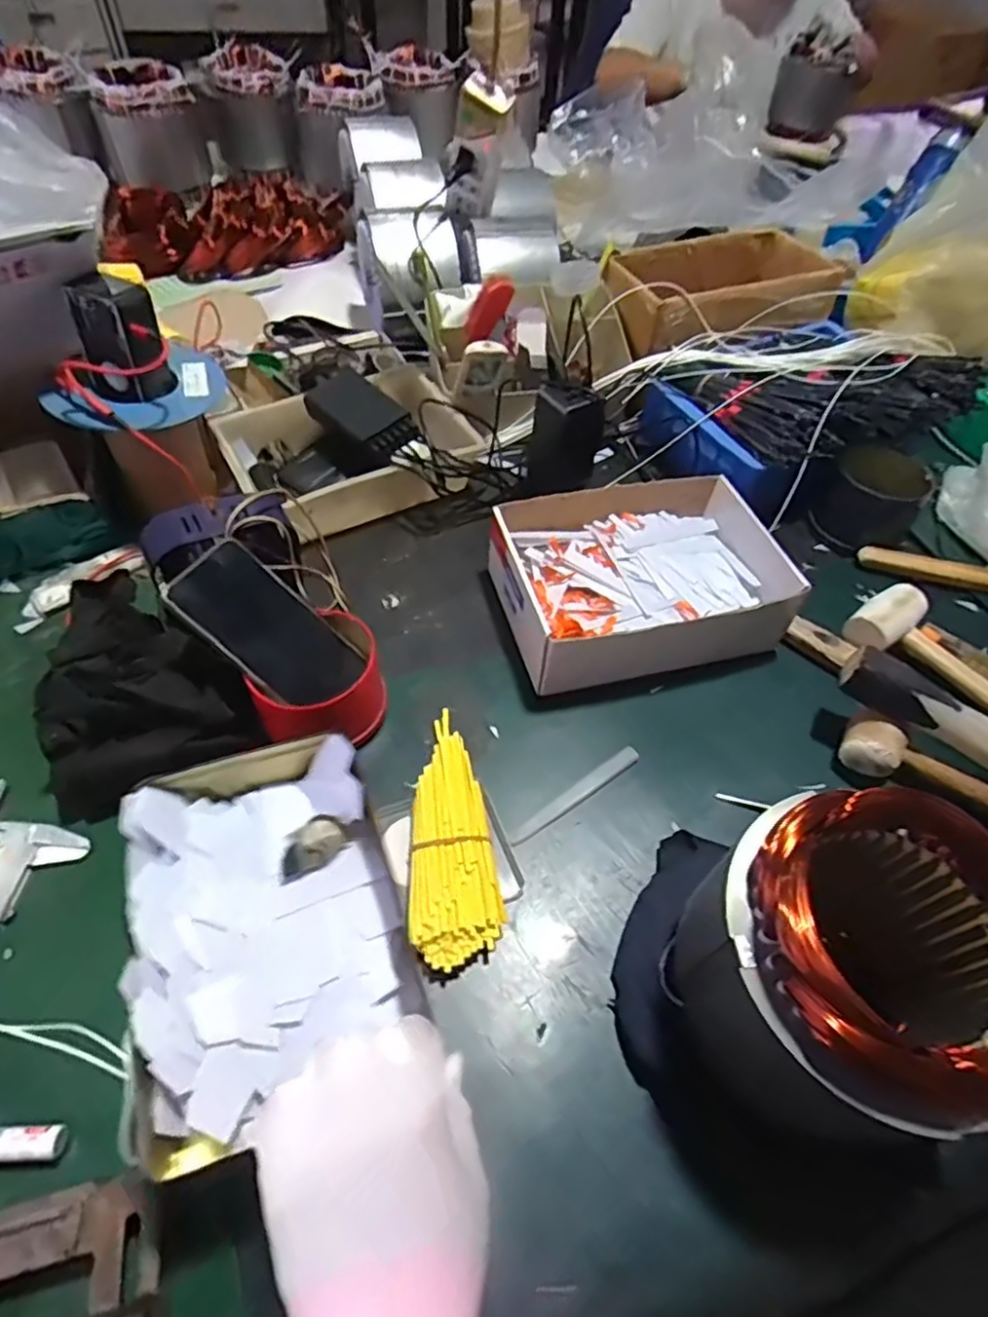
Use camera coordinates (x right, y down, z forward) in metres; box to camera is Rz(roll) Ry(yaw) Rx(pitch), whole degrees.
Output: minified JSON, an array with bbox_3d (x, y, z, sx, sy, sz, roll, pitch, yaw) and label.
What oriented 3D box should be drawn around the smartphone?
[{"bbox_3d":[-0.172,-0.021,0.507,0.146,0.012,0.078,48,51,-18],"label":"smartphone"}]

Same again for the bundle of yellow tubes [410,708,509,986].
[{"bbox_3d":[-0.029,0.126,0.483,0.061,0.029,0.194,-2,52,-5],"label":"bundle of yellow tubes"}]

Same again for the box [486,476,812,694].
[{"bbox_3d":[0.131,-0.075,0.616,0.253,0.079,0.190,-13,54,-14],"label":"box"}]

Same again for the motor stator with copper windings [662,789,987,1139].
[{"bbox_3d":[0.178,0.158,0.347,0.131,0.143,0.138,27,56,15],"label":"motor stator with copper windings"}]

